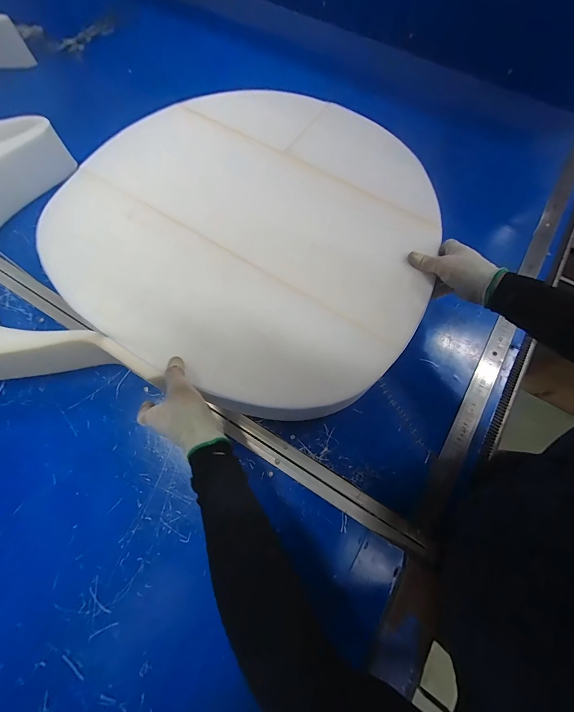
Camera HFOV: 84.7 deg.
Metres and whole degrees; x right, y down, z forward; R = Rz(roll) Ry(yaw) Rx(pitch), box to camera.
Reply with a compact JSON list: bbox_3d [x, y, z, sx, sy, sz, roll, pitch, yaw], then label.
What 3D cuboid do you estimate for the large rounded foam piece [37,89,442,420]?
[{"bbox_3d":[-0.044,-0.242,0.630,0.639,0.141,0.653,0,69,0],"label":"large rounded foam piece"}]

